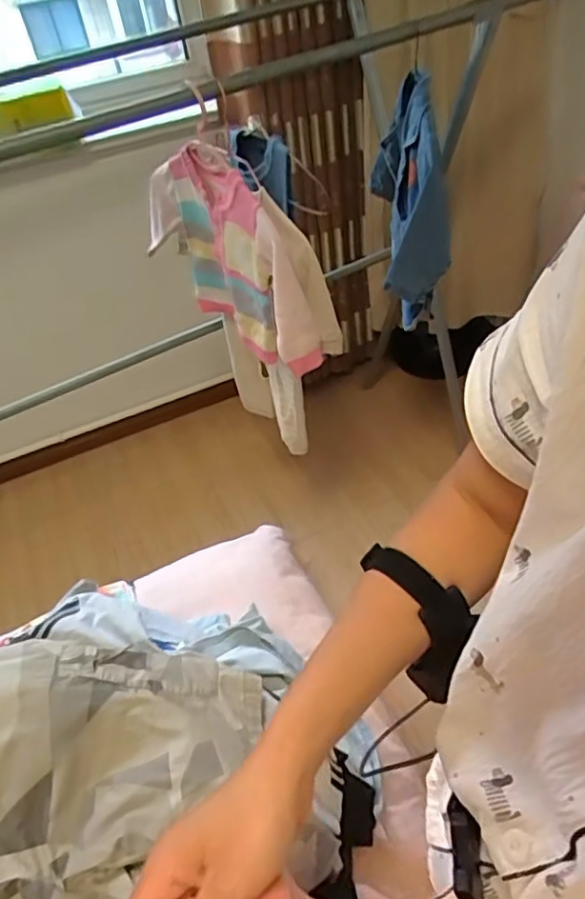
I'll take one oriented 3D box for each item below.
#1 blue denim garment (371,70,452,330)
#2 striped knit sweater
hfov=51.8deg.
[{"bbox_3d":[0.235,-0.528,1.234,0.123,0.389,0.472,-4,45,7],"label":"blue denim garment"},{"bbox_3d":[-0.084,-0.251,1.176,0.126,0.579,0.506,-29,47,-18],"label":"striped knit sweater"}]

